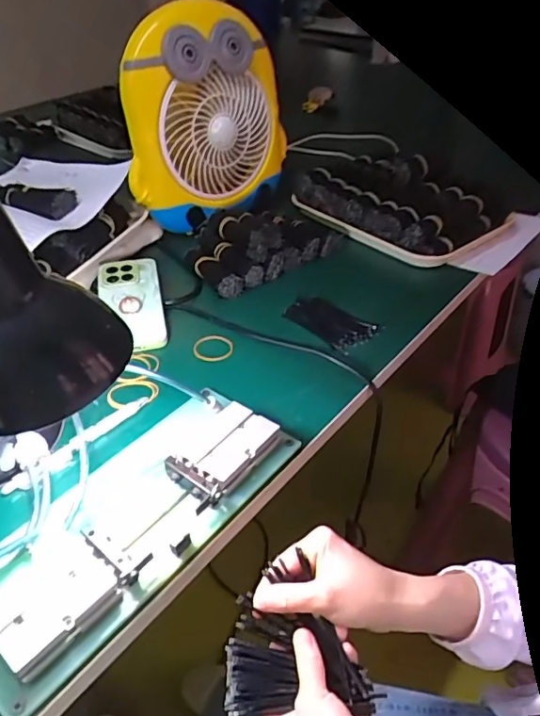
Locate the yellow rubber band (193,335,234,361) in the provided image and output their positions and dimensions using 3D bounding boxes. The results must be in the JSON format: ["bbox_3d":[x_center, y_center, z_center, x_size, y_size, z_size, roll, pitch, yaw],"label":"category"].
[{"bbox_3d":[-0.063,-0.013,0.601,0.045,0.004,0.045,1,40,-1],"label":"yellow rubber band"}]

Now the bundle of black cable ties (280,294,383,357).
[{"bbox_3d":[0.070,-0.046,0.633,0.060,0.018,0.112,-31,49,-30],"label":"bundle of black cable ties"}]

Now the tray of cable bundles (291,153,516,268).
[{"bbox_3d":[0.187,-0.236,0.802,0.175,0.062,0.277,-28,48,-30],"label":"tray of cable bundles"}]

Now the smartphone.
[{"bbox_3d":[-0.167,-0.068,0.637,0.074,0.013,0.156,-11,50,-9],"label":"smartphone"}]

